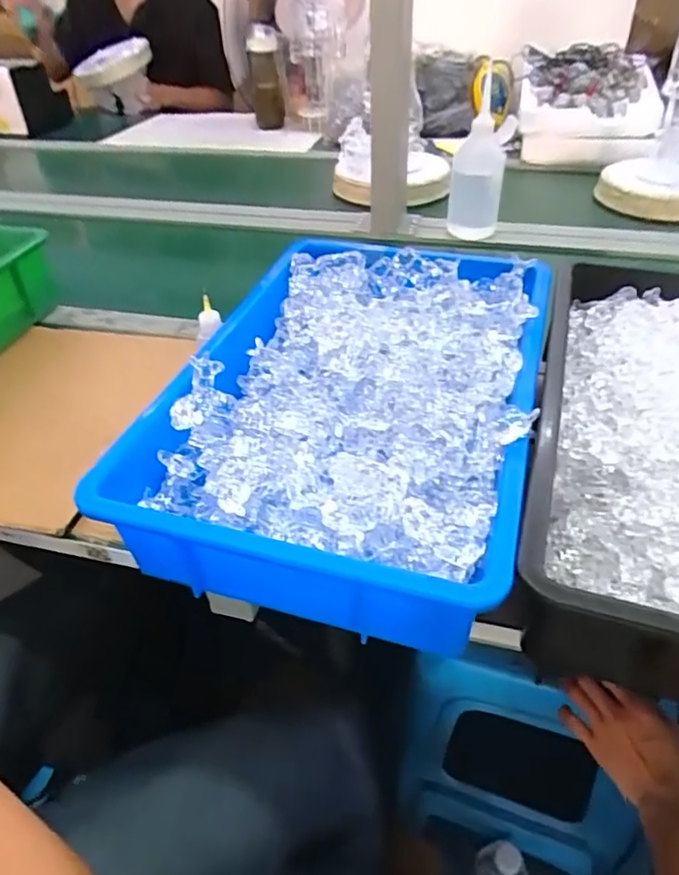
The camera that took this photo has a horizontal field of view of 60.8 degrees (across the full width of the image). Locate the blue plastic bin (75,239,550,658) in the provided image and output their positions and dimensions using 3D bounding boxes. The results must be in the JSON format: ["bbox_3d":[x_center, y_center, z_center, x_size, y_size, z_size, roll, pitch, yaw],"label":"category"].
[{"bbox_3d":[0.017,-0.042,0.491,0.274,0.081,0.411,13,45,13],"label":"blue plastic bin"}]

